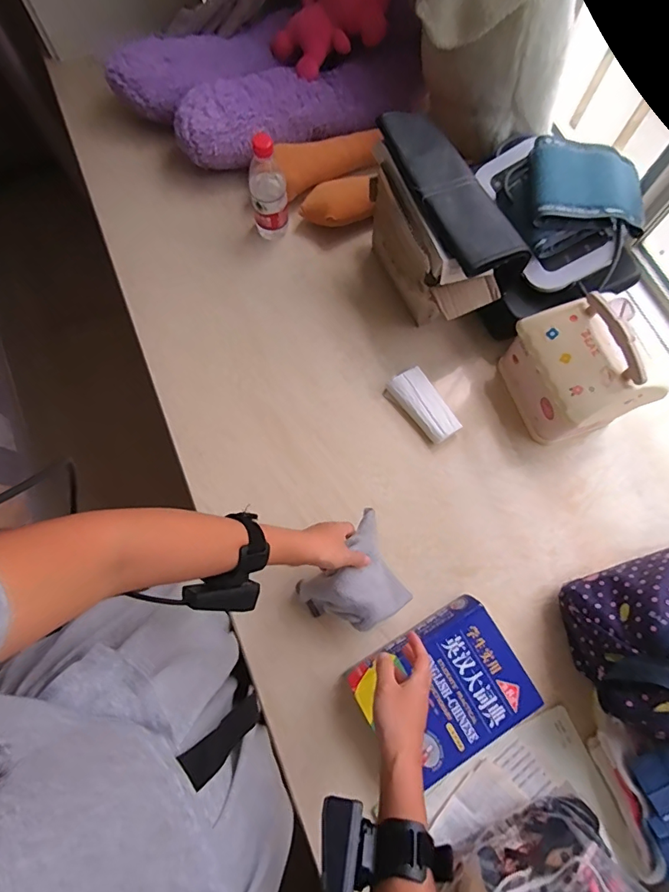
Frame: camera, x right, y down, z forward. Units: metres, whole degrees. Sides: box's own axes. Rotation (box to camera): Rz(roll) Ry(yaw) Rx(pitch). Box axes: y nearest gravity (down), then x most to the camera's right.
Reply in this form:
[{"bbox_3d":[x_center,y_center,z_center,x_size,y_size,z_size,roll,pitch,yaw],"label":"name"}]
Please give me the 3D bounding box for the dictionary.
[{"bbox_3d":[0.152,0.318,0.615,0.186,0.060,0.159,-29,76,-9],"label":"dictionary"}]

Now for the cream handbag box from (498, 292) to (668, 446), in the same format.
[{"bbox_3d":[0.364,-0.116,0.694,0.138,0.181,0.177,-16,74,-6],"label":"cream handbag box"}]

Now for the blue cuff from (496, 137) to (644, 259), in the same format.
[{"bbox_3d":[0.374,-0.386,0.700,0.198,0.067,0.160,-10,74,-4],"label":"blue cuff"}]

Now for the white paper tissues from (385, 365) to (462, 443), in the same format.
[{"bbox_3d":[0.147,-0.064,0.750,0.057,0.034,0.129,-36,77,-11],"label":"white paper tissues"}]

